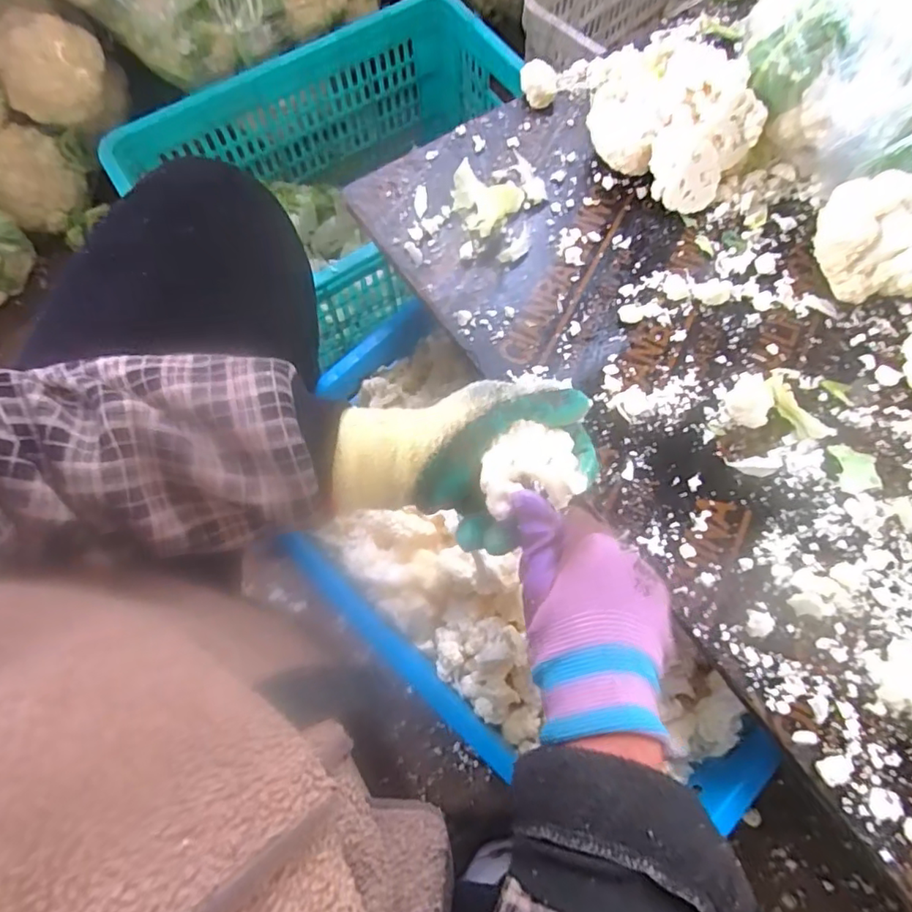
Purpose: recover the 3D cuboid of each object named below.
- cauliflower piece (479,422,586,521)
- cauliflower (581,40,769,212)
[{"bbox_3d":[0.047,0.008,0.353,0.060,0.032,0.045,-11,70,-3],"label":"cauliflower piece"},{"bbox_3d":[0.190,-0.295,0.513,0.143,0.082,0.096,23,72,9],"label":"cauliflower"}]

